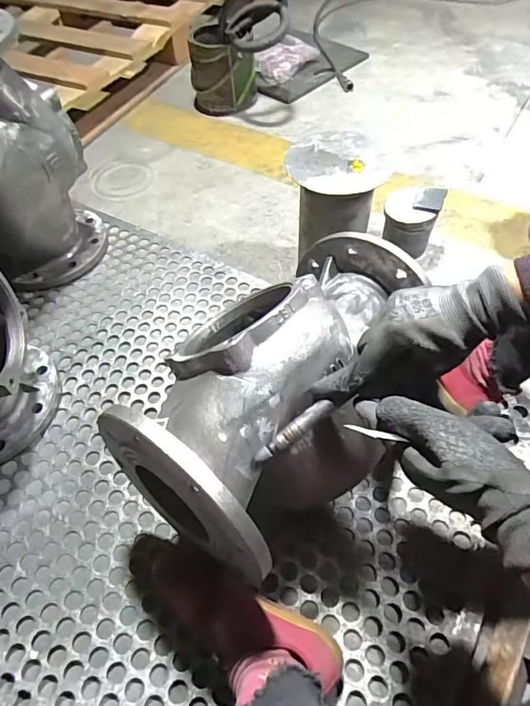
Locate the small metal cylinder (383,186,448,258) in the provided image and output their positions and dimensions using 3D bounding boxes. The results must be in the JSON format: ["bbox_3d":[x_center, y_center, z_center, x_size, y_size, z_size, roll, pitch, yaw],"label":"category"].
[{"bbox_3d":[0.253,-0.224,0.780,0.095,0.102,0.082,3,56,5],"label":"small metal cylinder"}]

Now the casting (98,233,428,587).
[{"bbox_3d":[0.021,0.008,0.492,0.212,0.159,0.371,21,52,17],"label":"casting"}]

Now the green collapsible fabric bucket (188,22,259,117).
[{"bbox_3d":[-0.099,-0.668,1.050,0.152,0.144,0.143,-5,56,0],"label":"green collapsible fabric bucket"}]

